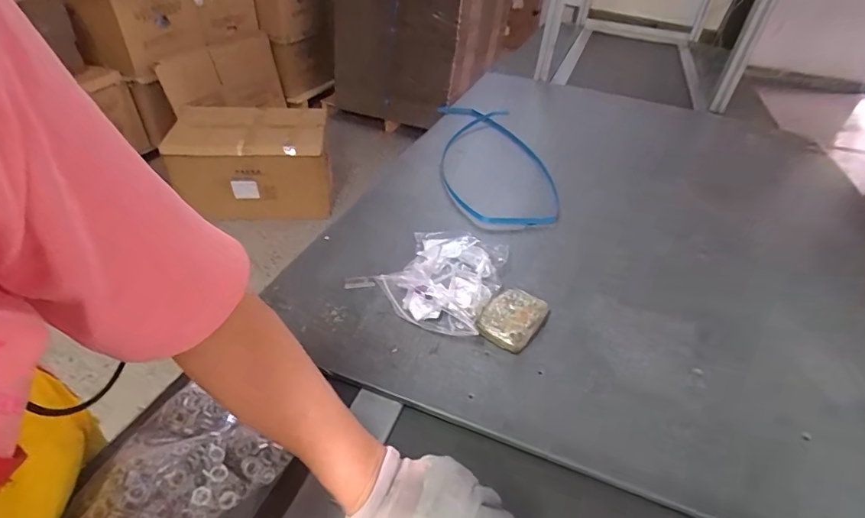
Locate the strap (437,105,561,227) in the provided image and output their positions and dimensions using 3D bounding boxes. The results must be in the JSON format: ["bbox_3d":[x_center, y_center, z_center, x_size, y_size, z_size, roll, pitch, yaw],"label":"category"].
[{"bbox_3d":[0.101,-0.128,0.654,0.196,0.208,0.038,18,52,15],"label":"strap"}]

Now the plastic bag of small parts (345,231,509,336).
[{"bbox_3d":[-0.004,0.017,0.577,0.179,0.042,0.163,20,41,17],"label":"plastic bag of small parts"}]

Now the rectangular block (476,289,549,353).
[{"bbox_3d":[0.097,0.075,0.537,0.062,0.032,0.083,28,43,25],"label":"rectangular block"}]

